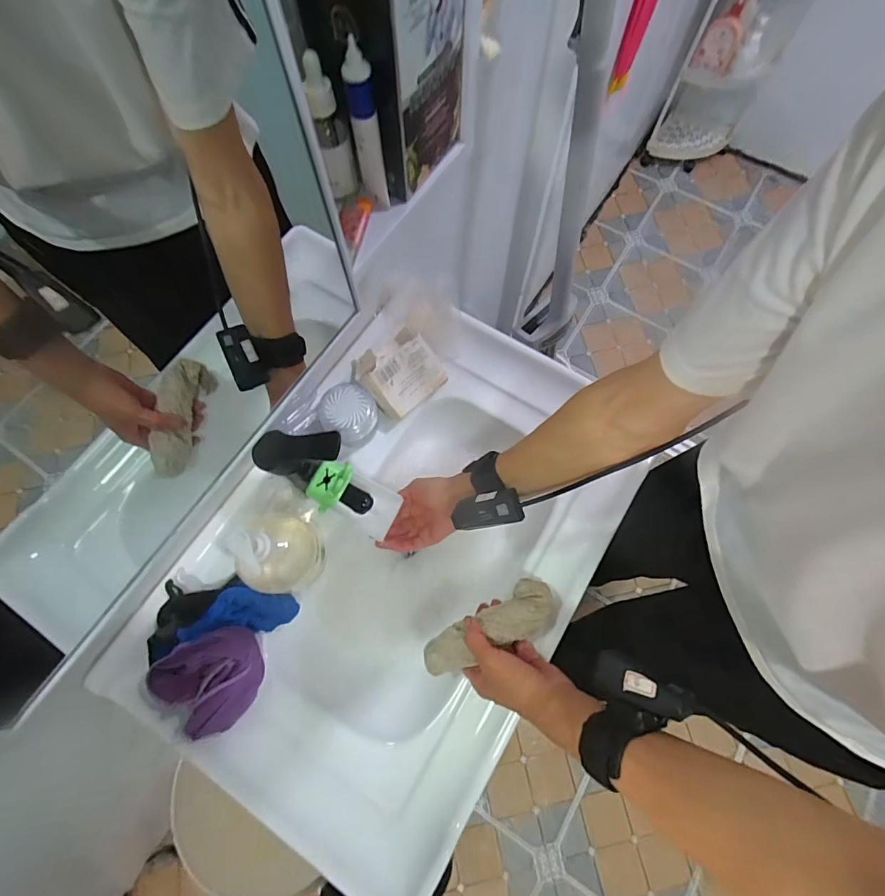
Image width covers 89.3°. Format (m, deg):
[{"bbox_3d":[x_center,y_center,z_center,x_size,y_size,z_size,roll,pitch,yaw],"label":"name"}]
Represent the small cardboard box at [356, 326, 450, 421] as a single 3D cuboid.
[{"bbox_3d":[-0.057,-0.104,0.579,0.103,0.046,0.099,-38,74,-12],"label":"small cardboard box"}]

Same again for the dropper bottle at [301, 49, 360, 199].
[{"bbox_3d":[-0.082,-0.231,0.328,0.022,0.089,0.021,-21,72,-7],"label":"dropper bottle"}]

